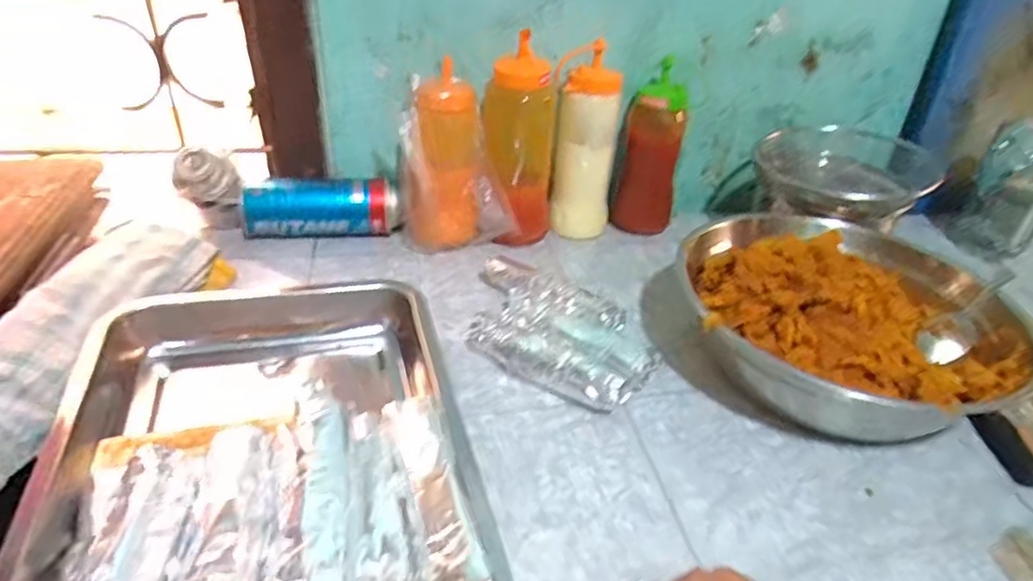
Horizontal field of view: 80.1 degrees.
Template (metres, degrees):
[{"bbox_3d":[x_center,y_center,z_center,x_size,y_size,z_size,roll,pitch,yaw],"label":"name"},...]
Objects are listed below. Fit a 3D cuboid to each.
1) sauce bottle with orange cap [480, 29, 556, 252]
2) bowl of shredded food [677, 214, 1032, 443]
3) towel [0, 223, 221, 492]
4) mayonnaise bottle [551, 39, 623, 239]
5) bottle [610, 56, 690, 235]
[{"bbox_3d":[0.003,-0.156,0.689,0.083,0.208,0.062,6,34,2],"label":"sauce bottle with orange cap"},{"bbox_3d":[0.290,0.030,0.546,0.264,0.104,0.247,3,34,-2],"label":"bowl of shredded food"},{"bbox_3d":[-0.343,0.024,0.485,0.082,0.051,0.305,5,34,0],"label":"towel"},{"bbox_3d":[0.079,-0.169,0.719,0.073,0.208,0.053,9,34,6],"label":"mayonnaise bottle"},{"bbox_3d":[0.166,-0.165,0.754,0.074,0.181,0.061,15,35,14],"label":"bottle"}]

